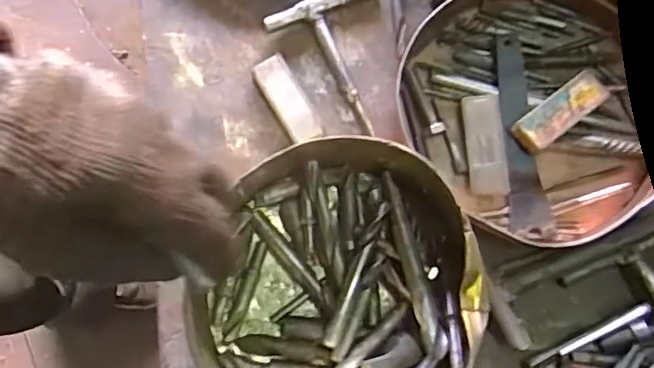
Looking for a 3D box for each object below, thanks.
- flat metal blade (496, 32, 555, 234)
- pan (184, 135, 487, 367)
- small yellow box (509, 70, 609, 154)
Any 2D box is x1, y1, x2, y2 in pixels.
[{"bbox_3d":[0.149,-0.040,0.454,0.028,0.009,0.151,-4,80,-1],"label":"flat metal blade"},{"bbox_3d":[0.002,0.077,0.404,0.188,0.071,0.203,0,80,0],"label":"pan"},{"bbox_3d":[0.178,-0.054,0.455,0.080,0.015,0.029,-37,82,-6],"label":"small yellow box"}]

